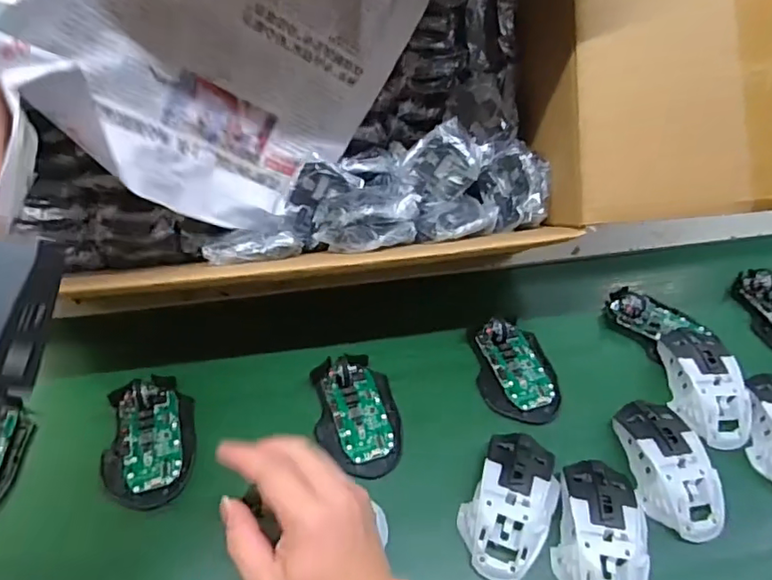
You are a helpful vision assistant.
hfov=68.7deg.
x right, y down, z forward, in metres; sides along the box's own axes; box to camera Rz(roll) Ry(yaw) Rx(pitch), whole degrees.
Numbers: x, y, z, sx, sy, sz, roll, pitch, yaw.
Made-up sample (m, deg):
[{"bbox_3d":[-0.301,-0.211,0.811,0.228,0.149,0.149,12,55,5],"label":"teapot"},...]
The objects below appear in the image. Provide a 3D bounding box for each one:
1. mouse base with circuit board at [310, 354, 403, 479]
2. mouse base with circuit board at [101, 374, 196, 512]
[{"bbox_3d":[-0.026,0.107,0.502,0.072,0.028,0.112,-5,49,-8],"label":"mouse base with circuit board"},{"bbox_3d":[-0.202,0.125,0.483,0.070,0.029,0.111,-8,50,-11],"label":"mouse base with circuit board"}]

